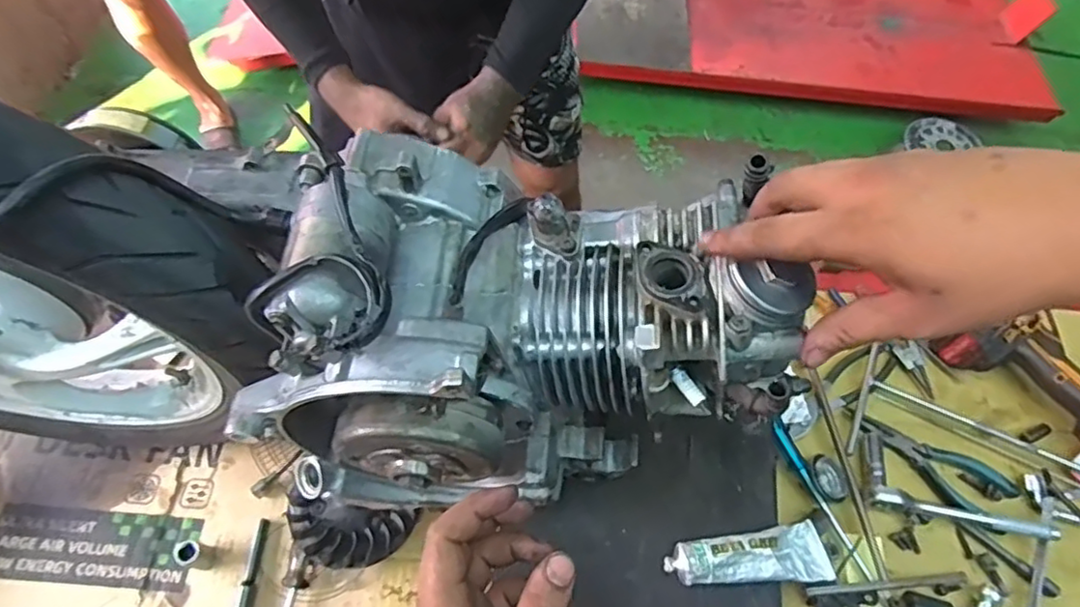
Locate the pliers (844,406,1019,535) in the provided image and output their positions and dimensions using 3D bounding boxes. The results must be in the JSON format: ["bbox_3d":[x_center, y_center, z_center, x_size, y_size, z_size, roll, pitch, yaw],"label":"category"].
[{"bbox_3d":[0.437,0.177,0.716,0.187,0.012,0.066,34,64,14],"label":"pliers"}]

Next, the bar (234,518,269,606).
[{"bbox_3d":[-0.283,0.273,0.618,0.023,0.017,0.120,6,61,-1],"label":"bar"}]

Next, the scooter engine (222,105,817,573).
[{"bbox_3d":[-0.012,0.023,0.440,0.297,0.202,0.200,7,61,1],"label":"scooter engine"}]

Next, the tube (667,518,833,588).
[{"bbox_3d":[0.165,0.197,0.497,0.131,0.020,0.040,-2,62,-6],"label":"tube"}]

